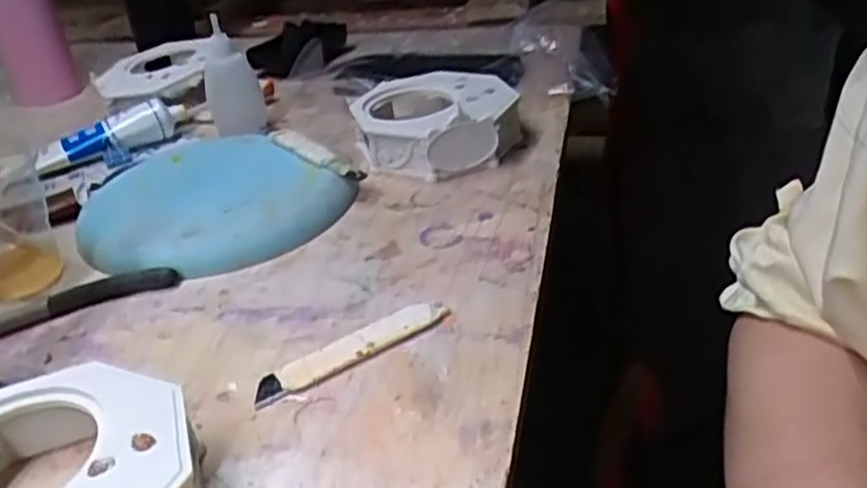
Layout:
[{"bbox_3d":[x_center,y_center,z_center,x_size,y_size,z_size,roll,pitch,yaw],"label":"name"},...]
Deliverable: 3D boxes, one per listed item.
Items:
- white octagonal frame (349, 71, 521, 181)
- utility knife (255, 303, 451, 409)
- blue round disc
[{"bbox_3d":[0.003,-0.089,0.535,0.115,0.040,0.120,-4,31,5],"label":"white octagonal frame"},{"bbox_3d":[-0.039,0.051,0.362,0.100,0.006,0.022,-21,34,-22],"label":"utility knife"},{"bbox_3d":[-0.158,-0.031,0.494,0.149,0.025,0.177,-30,38,-33],"label":"blue round disc"}]

